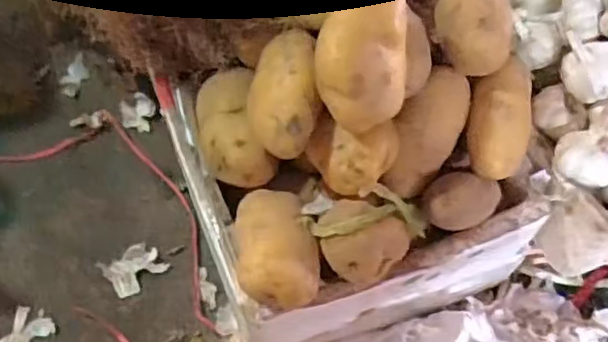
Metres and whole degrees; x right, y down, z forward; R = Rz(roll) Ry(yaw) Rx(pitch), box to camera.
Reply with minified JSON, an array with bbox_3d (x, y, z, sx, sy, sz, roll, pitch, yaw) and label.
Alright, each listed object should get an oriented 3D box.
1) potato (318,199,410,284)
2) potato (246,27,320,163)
[{"bbox_3d":[0.049,0.062,0.542,0.074,0.048,0.052,15,56,8],"label":"potato"},{"bbox_3d":[-0.017,-0.068,0.536,0.056,0.062,0.120,-1,55,-3],"label":"potato"}]

